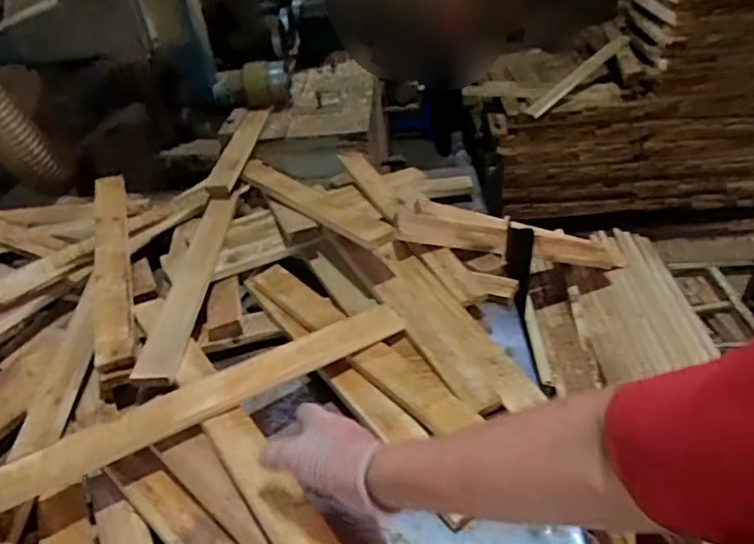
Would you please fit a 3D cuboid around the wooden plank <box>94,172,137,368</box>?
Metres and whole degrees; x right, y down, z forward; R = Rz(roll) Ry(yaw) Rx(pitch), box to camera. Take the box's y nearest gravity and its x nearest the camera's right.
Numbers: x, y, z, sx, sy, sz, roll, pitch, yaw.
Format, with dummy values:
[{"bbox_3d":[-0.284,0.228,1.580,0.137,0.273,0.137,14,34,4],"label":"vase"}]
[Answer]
[{"bbox_3d":[-0.449,-0.030,0.949,0.055,0.022,0.542,-11,39,-19],"label":"wooden plank"}]

